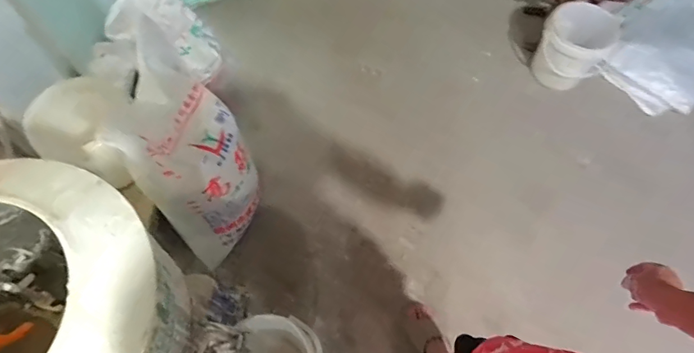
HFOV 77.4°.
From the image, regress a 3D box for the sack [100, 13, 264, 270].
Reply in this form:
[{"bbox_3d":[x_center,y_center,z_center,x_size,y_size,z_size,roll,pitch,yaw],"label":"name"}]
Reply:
[{"bbox_3d":[-0.415,-0.036,1.151,0.270,0.599,0.279,40,69,17],"label":"sack"}]

